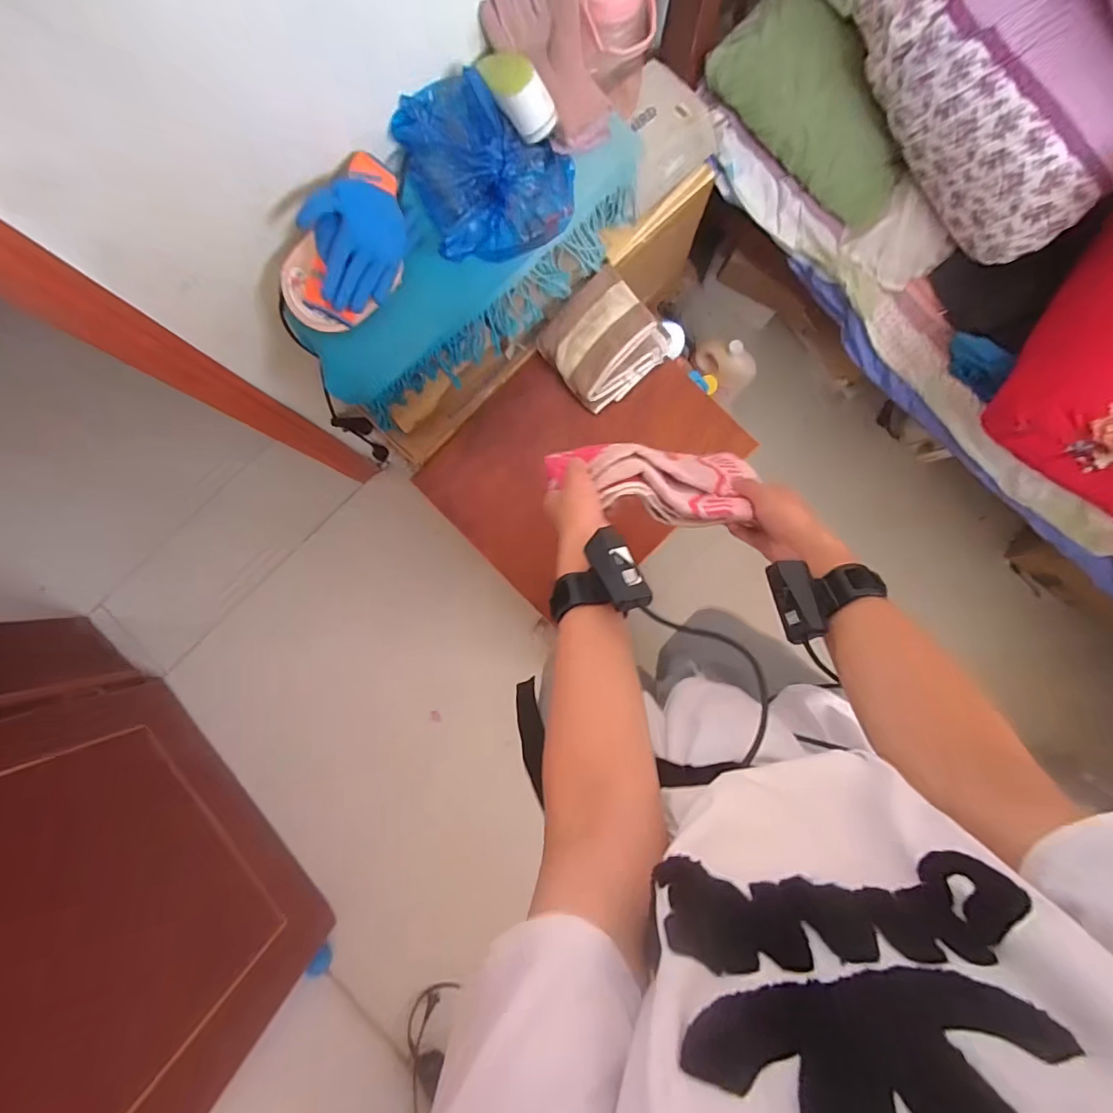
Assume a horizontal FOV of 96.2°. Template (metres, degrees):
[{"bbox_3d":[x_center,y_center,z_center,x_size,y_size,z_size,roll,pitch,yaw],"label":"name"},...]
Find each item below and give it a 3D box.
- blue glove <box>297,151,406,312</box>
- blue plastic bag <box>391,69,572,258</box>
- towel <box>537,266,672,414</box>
[{"bbox_3d":[-0.248,-0.407,0.619,0.098,0.058,0.191,4,88,0],"label":"blue glove"},{"bbox_3d":[-0.086,-0.523,0.669,0.203,0.056,0.213,-22,89,-1],"label":"blue plastic bag"},{"bbox_3d":[0.084,-0.371,0.874,0.190,0.044,0.178,-45,89,-1],"label":"towel"}]

